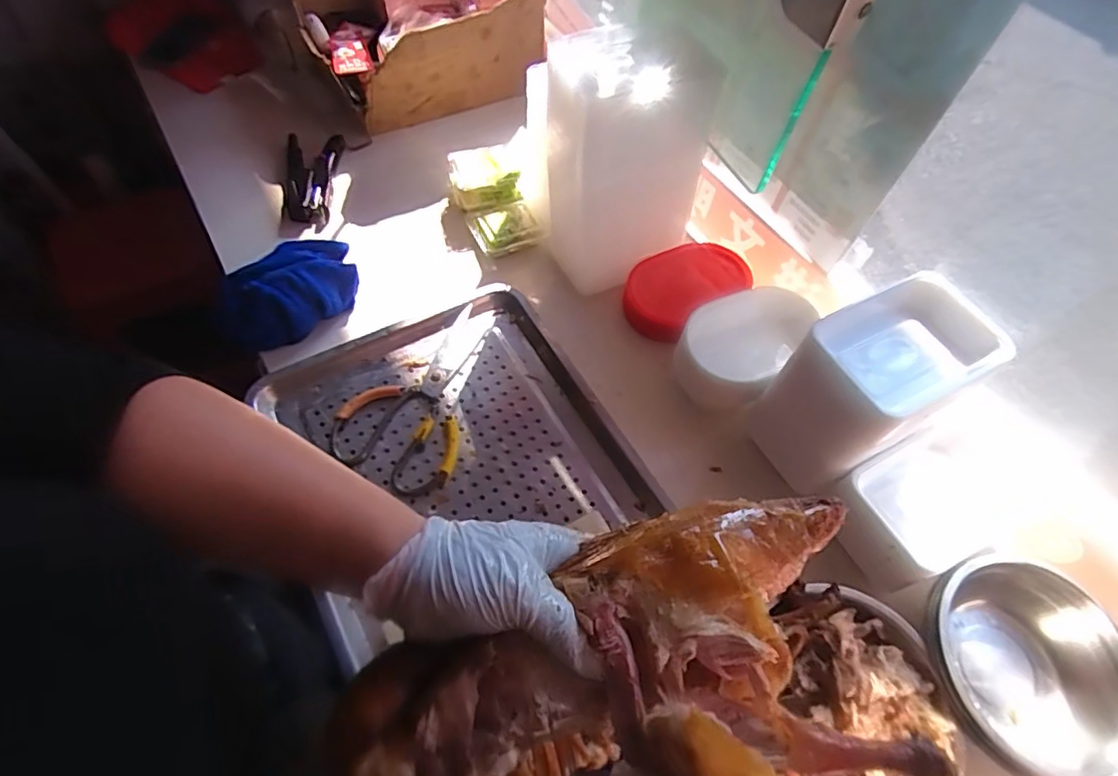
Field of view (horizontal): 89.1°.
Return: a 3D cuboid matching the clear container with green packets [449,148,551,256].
[{"bbox_3d":[-0.098,-0.279,0.828,0.101,0.052,0.179,-17,62,-13],"label":"clear container with green packets"}]

